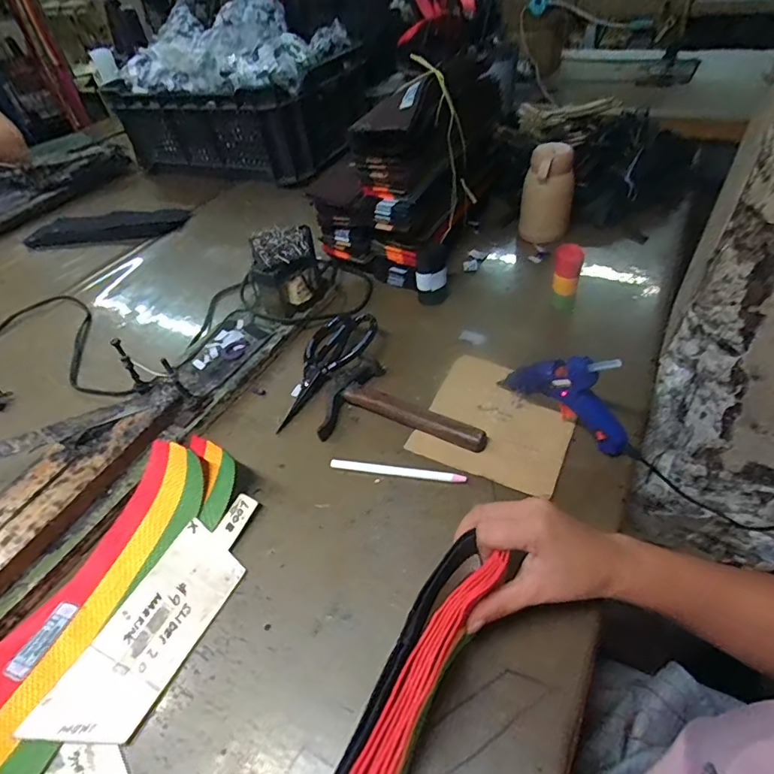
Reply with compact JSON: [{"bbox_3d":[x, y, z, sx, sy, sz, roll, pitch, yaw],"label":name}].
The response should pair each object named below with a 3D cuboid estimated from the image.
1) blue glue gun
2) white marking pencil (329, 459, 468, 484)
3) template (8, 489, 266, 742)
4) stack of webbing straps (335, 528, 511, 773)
[{"bbox_3d":[0.191,0.009,0.478,0.140,0.109,0.026,23,53,26],"label":"blue glue gun"},{"bbox_3d":[0.010,0.087,0.494,0.141,0.010,0.010,8,48,9],"label":"white marking pencil"},{"bbox_3d":[-0.187,0.189,0.413,0.073,0.007,0.217,23,51,13],"label":"template"},{"bbox_3d":[0.000,0.215,0.286,0.042,0.030,0.268,22,51,20],"label":"stack of webbing straps"}]

